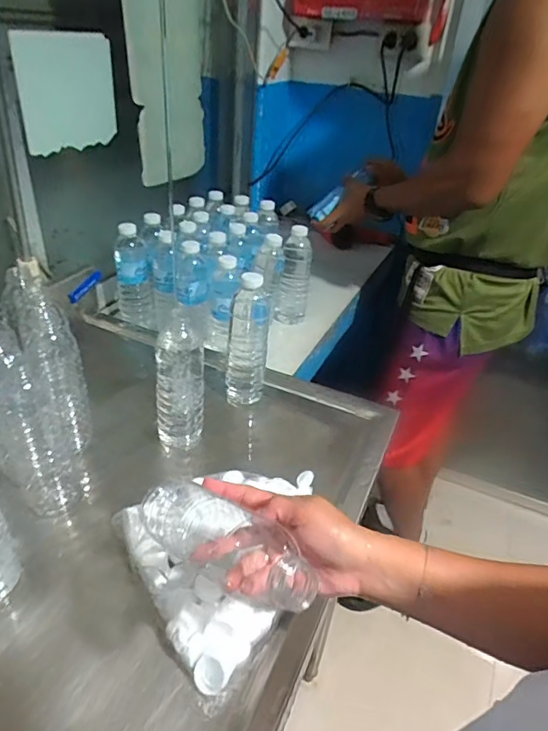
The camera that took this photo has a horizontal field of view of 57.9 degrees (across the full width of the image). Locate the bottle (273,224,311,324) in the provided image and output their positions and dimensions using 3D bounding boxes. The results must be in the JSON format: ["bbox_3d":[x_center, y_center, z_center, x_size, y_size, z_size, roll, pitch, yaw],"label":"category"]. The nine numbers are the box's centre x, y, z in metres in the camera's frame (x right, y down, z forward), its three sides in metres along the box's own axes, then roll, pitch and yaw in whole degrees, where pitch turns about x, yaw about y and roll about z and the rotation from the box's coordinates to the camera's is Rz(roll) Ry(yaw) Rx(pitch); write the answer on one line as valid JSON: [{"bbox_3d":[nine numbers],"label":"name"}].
[{"bbox_3d":[0.039,-0.176,1.006,0.064,0.193,0.055,8,35,4],"label":"bottle"}]

